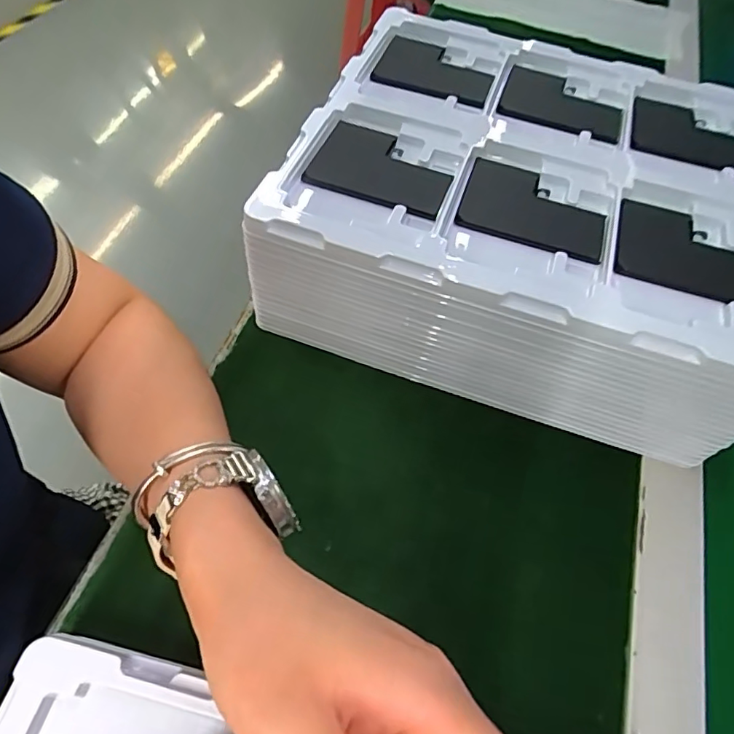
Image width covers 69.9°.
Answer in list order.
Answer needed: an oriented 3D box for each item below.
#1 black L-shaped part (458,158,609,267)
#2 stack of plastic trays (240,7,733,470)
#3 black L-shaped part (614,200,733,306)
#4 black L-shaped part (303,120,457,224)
[{"bbox_3d":[0.105,-0.100,0.335,0.091,0.008,0.068,23,59,10],"label":"black L-shaped part"},{"bbox_3d":[0.116,-0.116,0.395,0.307,0.108,0.272,18,58,8],"label":"stack of plastic trays"},{"bbox_3d":[0.198,-0.069,0.321,0.090,0.006,0.067,22,59,10],"label":"black L-shaped part"},{"bbox_3d":[0.011,-0.131,0.347,0.089,0.009,0.071,18,58,8],"label":"black L-shaped part"}]

